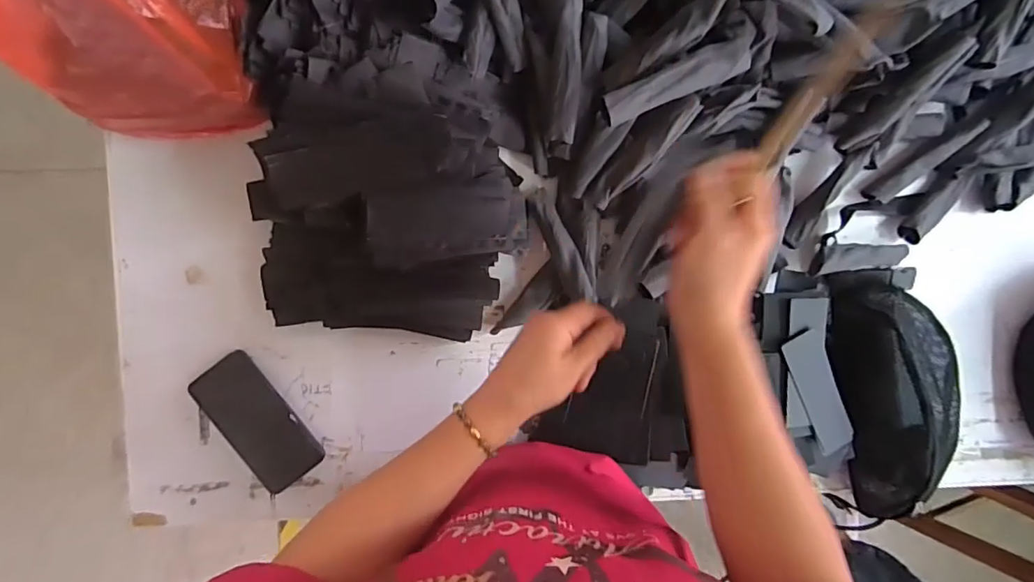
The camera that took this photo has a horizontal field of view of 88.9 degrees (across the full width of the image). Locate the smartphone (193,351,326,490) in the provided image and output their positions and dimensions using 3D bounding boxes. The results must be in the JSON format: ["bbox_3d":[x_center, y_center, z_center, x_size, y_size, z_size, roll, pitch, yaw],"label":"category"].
[{"bbox_3d":[-0.308,0.156,0.622,0.081,0.009,0.162,-38,95,0],"label":"smartphone"}]

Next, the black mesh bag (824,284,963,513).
[{"bbox_3d":[0.477,0.125,0.639,0.149,0.074,0.292,-12,94,-3],"label":"black mesh bag"}]

